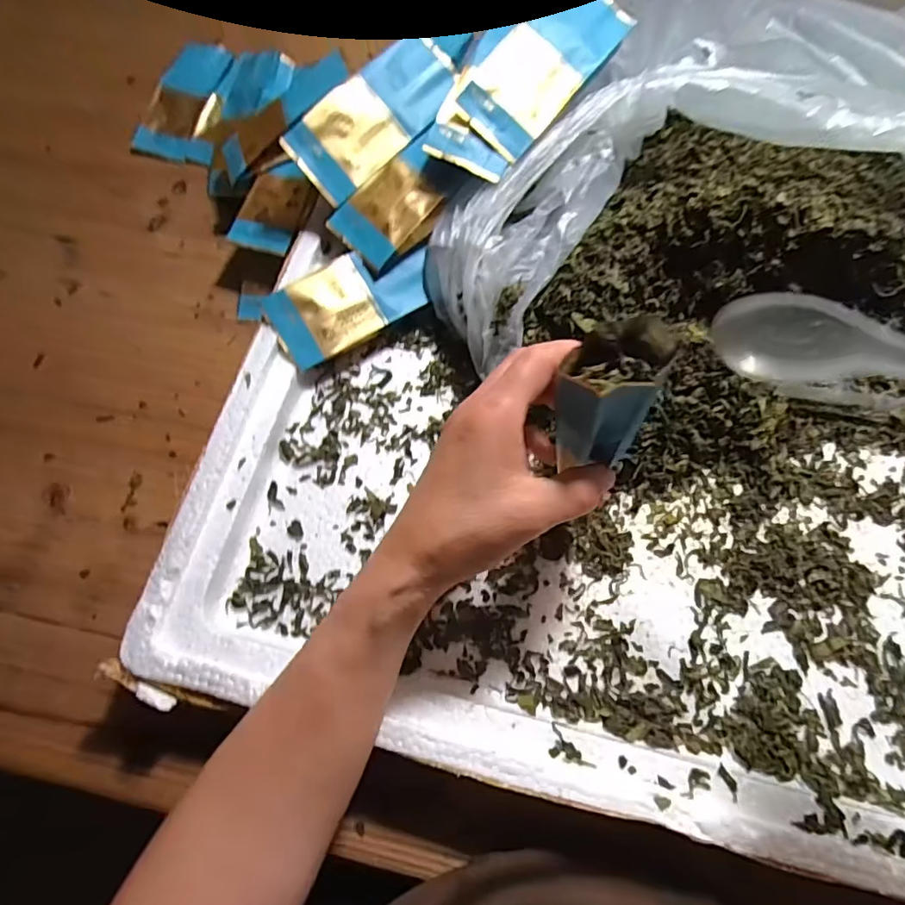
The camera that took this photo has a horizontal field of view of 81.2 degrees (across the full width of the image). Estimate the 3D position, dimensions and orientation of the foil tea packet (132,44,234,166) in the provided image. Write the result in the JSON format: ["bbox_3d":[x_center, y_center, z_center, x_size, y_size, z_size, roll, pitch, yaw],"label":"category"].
[{"bbox_3d":[-0.254,-0.343,0.512,0.078,0.027,0.123,15,69,9],"label":"foil tea packet"}]

